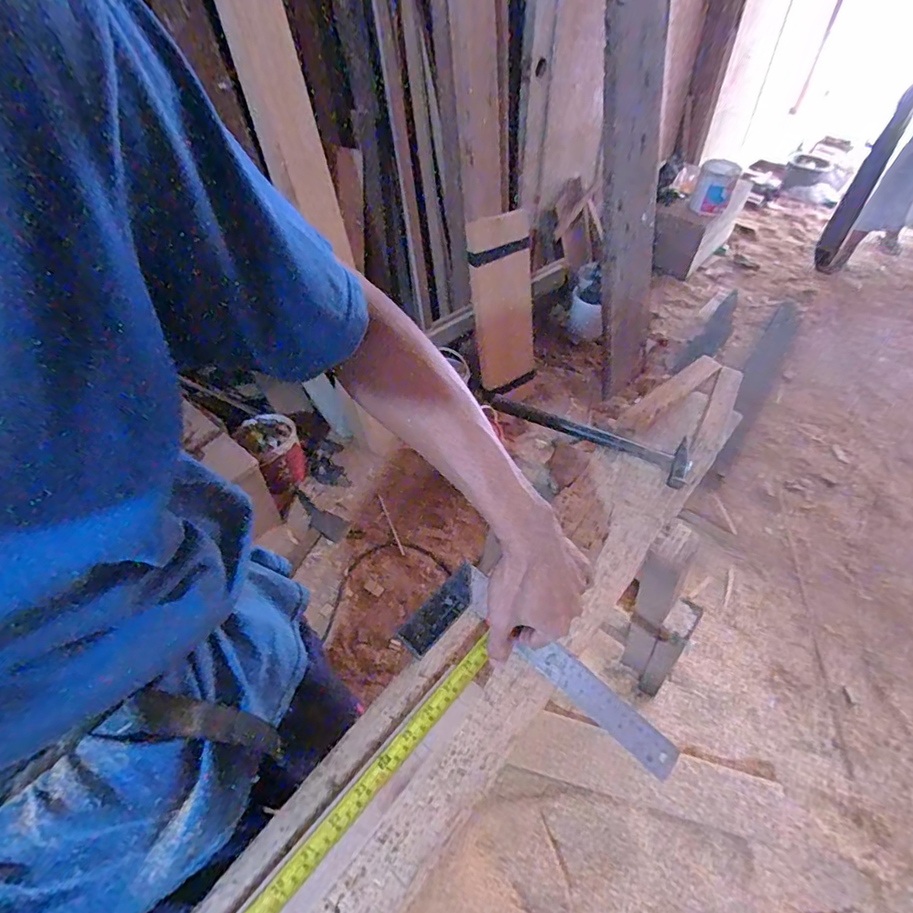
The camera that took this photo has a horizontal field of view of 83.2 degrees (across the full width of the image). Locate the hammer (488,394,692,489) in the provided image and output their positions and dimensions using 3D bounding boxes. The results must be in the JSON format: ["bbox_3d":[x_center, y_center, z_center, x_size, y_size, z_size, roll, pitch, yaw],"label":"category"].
[{"bbox_3d":[0.205,-0.047,0.806,0.314,0.019,0.084,24,53,15],"label":"hammer"}]

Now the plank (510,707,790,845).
[{"bbox_3d":[0.419,0.693,1.115,0.583,0.035,0.124,17,58,2],"label":"plank"}]

